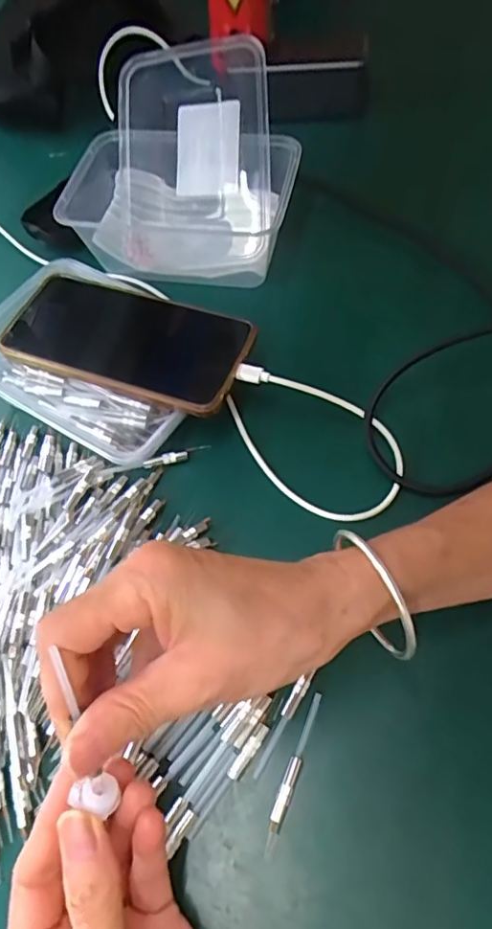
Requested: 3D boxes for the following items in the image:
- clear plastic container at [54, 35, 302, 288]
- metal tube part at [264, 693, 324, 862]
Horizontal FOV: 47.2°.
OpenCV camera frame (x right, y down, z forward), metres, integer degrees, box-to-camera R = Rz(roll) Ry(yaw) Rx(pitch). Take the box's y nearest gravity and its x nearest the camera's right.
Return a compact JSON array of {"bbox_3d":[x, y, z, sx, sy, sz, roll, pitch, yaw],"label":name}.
[{"bbox_3d":[-0.049,-0.244,0.459,0.172,0.091,0.175,2,60,5],"label":"clear plastic container"},{"bbox_3d":[0.023,0.147,0.272,0.006,0.005,0.073,18,62,14],"label":"metal tube part"}]

